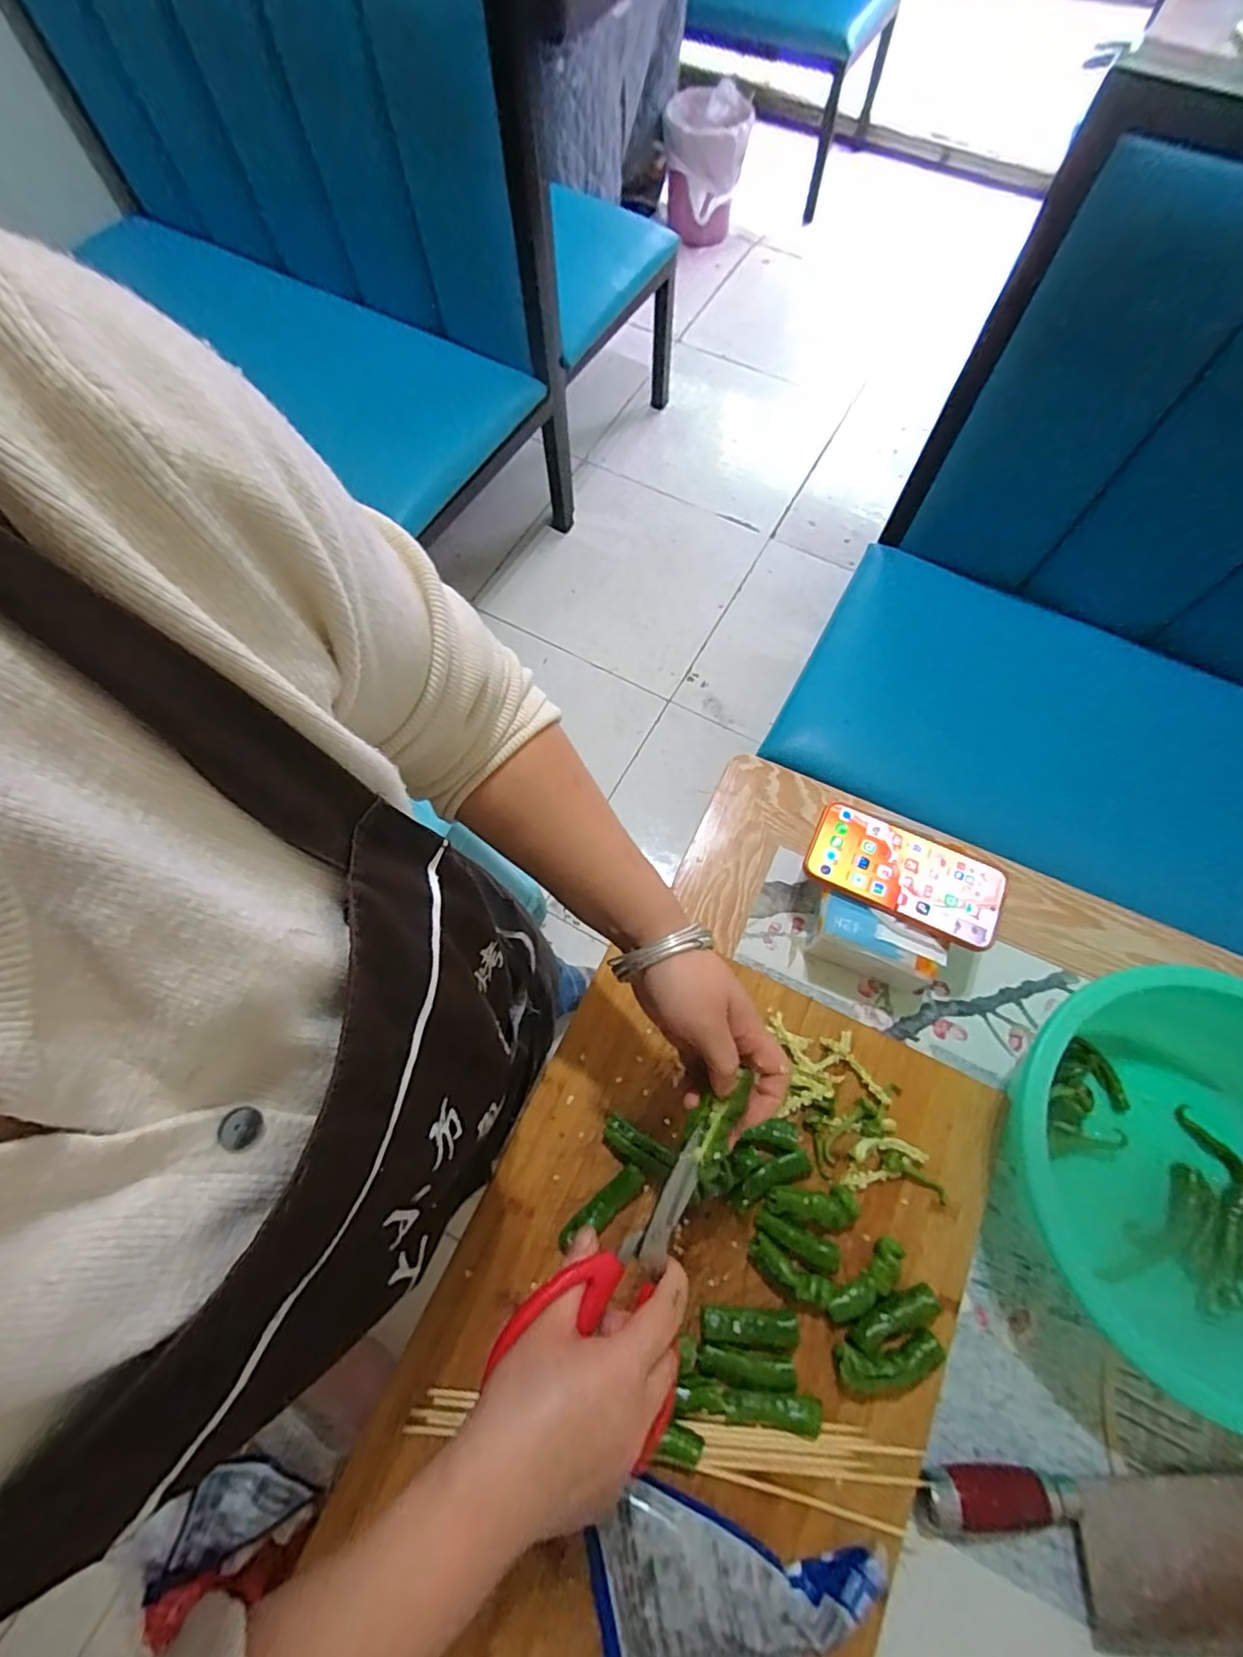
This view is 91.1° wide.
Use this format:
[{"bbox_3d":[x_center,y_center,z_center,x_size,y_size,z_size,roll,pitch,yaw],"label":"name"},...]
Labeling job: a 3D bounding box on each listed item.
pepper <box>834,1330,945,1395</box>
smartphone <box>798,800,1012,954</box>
[{"bbox_3d":[0.184,0.363,0.417,0.074,0.025,0.024,-6,70,-2],"label":"pepper"},{"bbox_3d":[0.242,0.038,0.520,0.161,0.008,0.079,26,72,9],"label":"smartphone"}]

